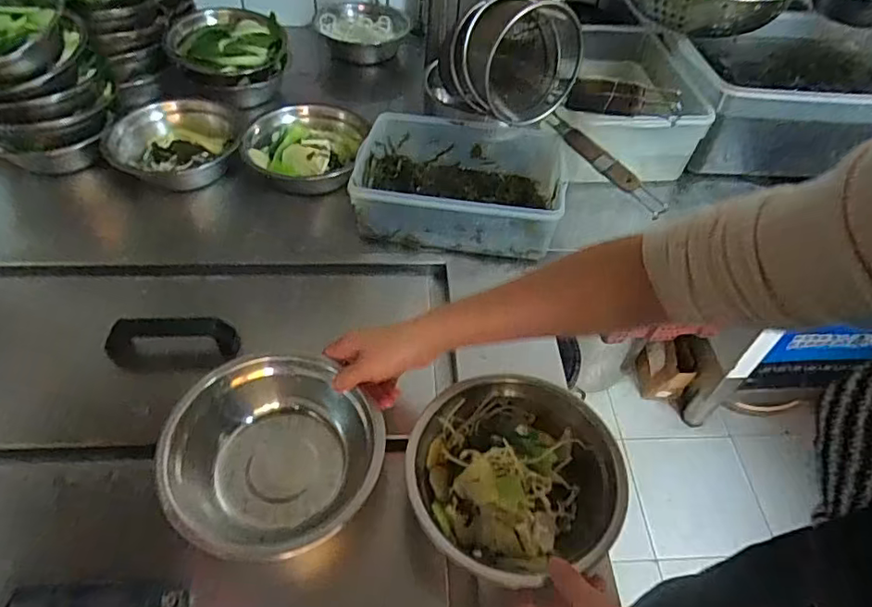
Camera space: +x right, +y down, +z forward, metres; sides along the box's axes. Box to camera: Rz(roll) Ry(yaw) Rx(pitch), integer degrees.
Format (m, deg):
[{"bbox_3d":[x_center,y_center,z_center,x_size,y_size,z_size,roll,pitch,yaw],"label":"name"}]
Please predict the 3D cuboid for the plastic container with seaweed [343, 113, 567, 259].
[{"bbox_3d":[0.037,-0.170,0.779,0.276,0.092,0.202,6,50,1],"label":"plastic container with seaweed"}]

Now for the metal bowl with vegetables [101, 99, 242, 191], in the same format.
[{"bbox_3d":[-0.382,-0.230,0.810,0.181,0.053,0.141,-10,52,-12],"label":"metal bowl with vegetables"}]

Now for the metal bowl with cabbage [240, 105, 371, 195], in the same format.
[{"bbox_3d":[-0.194,-0.231,0.828,0.160,0.059,0.158,2,50,-2],"label":"metal bowl with cabbage"}]

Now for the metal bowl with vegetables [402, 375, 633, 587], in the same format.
[{"bbox_3d":[0.073,0.160,0.522,0.193,0.056,0.178,1,51,-1],"label":"metal bowl with vegetables"}]

